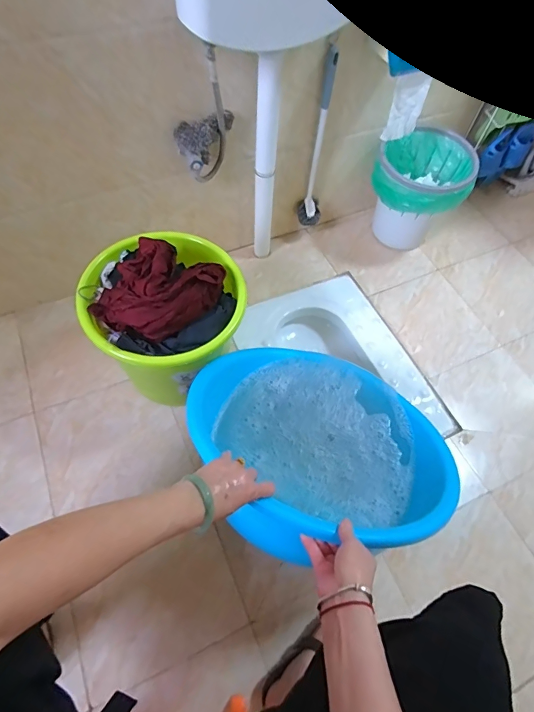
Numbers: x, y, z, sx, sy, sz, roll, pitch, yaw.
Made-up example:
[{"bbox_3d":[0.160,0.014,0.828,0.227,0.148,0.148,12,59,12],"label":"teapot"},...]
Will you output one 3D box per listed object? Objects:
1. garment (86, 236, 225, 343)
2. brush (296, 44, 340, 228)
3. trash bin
[{"bbox_3d":[-0.197,-0.137,0.748,0.179,0.083,0.225,30,63,15],"label":"garment"},{"bbox_3d":[0.132,-0.544,1.055,0.064,0.455,0.062,8,59,3],"label":"brush"},{"bbox_3d":[0.436,-0.474,1.197,0.249,0.278,0.269,16,60,8],"label":"trash bin"}]

